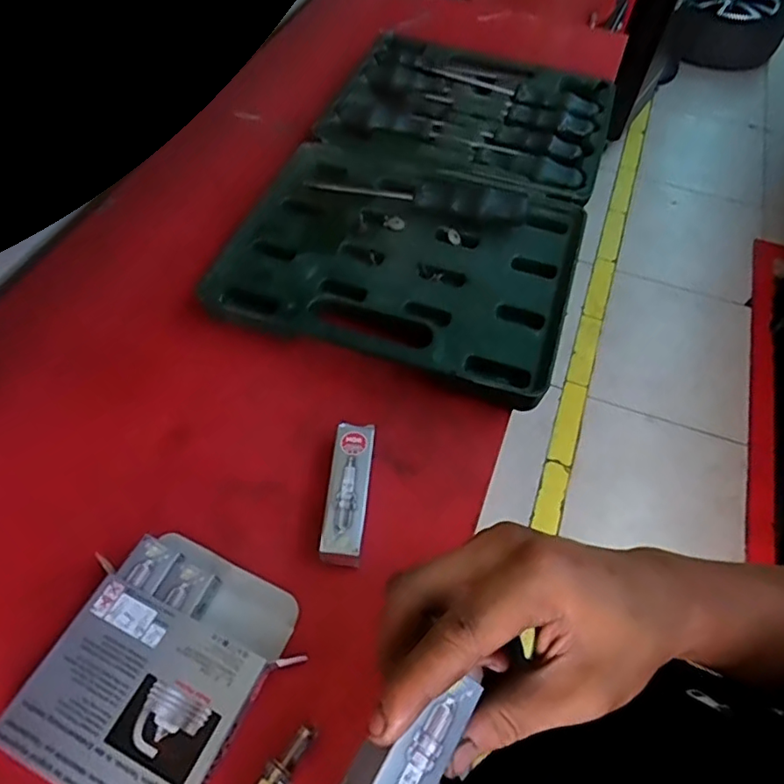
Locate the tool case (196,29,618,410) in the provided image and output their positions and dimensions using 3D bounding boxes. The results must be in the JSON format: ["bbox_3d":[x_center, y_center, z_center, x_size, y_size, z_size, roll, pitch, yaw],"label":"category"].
[{"bbox_3d":[0.041,-0.196,0.514,0.265,0.032,0.413,17,62,9],"label":"tool case"}]

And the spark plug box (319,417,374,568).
[{"bbox_3d":[-0.027,0.063,0.367,0.025,0.020,0.089,5,56,1],"label":"spark plug box"}]

